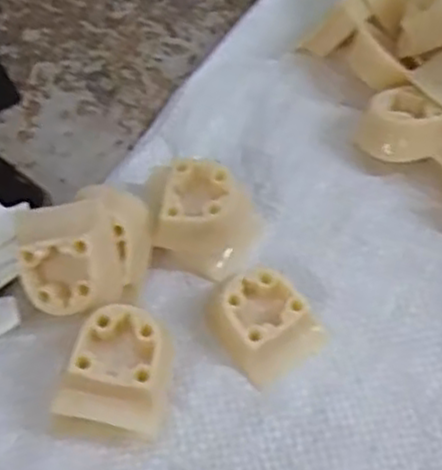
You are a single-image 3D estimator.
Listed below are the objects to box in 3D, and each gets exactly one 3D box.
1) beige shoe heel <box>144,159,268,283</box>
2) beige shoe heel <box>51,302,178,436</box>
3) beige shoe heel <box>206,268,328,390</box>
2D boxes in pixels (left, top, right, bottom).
[{"bbox_3d":[-0.008,-0.007,0.306,0.046,0.030,0.040,14,58,7],"label":"beige shoe heel"},{"bbox_3d":[-0.037,0.050,0.268,0.036,0.031,0.041,8,58,4],"label":"beige shoe heel"},{"bbox_3d":[0.017,0.035,0.291,0.036,0.016,0.040,-32,63,-19],"label":"beige shoe heel"}]

